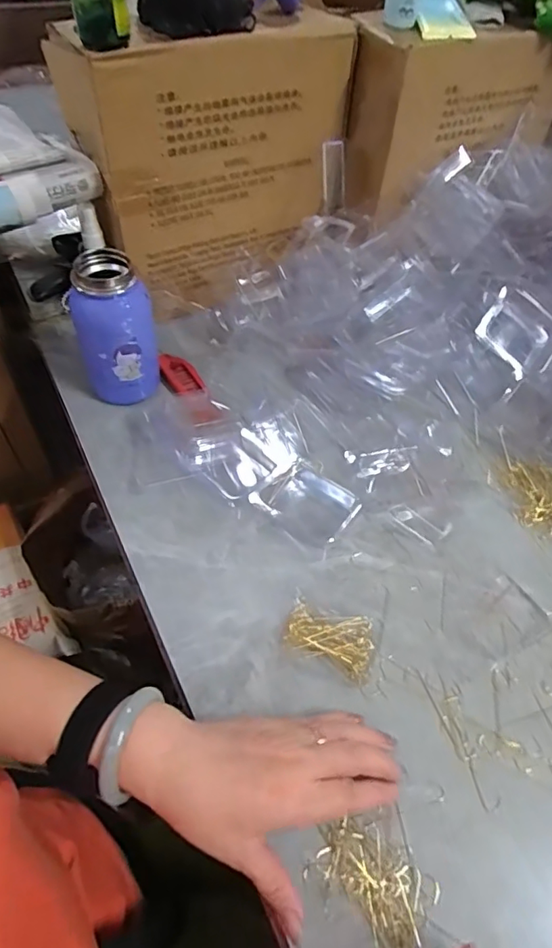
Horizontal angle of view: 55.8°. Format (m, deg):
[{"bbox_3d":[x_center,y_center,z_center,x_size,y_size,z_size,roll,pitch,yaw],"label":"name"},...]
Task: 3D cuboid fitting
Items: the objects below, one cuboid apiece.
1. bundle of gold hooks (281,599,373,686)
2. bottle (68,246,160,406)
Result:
[{"bbox_3d":[0.042,0.128,0.408,0.067,0.014,0.047,18,53,7],"label":"bundle of gold hooks"},{"bbox_3d":[-0.158,-0.138,0.514,0.065,0.135,0.067,10,53,1],"label":"bottle"}]

